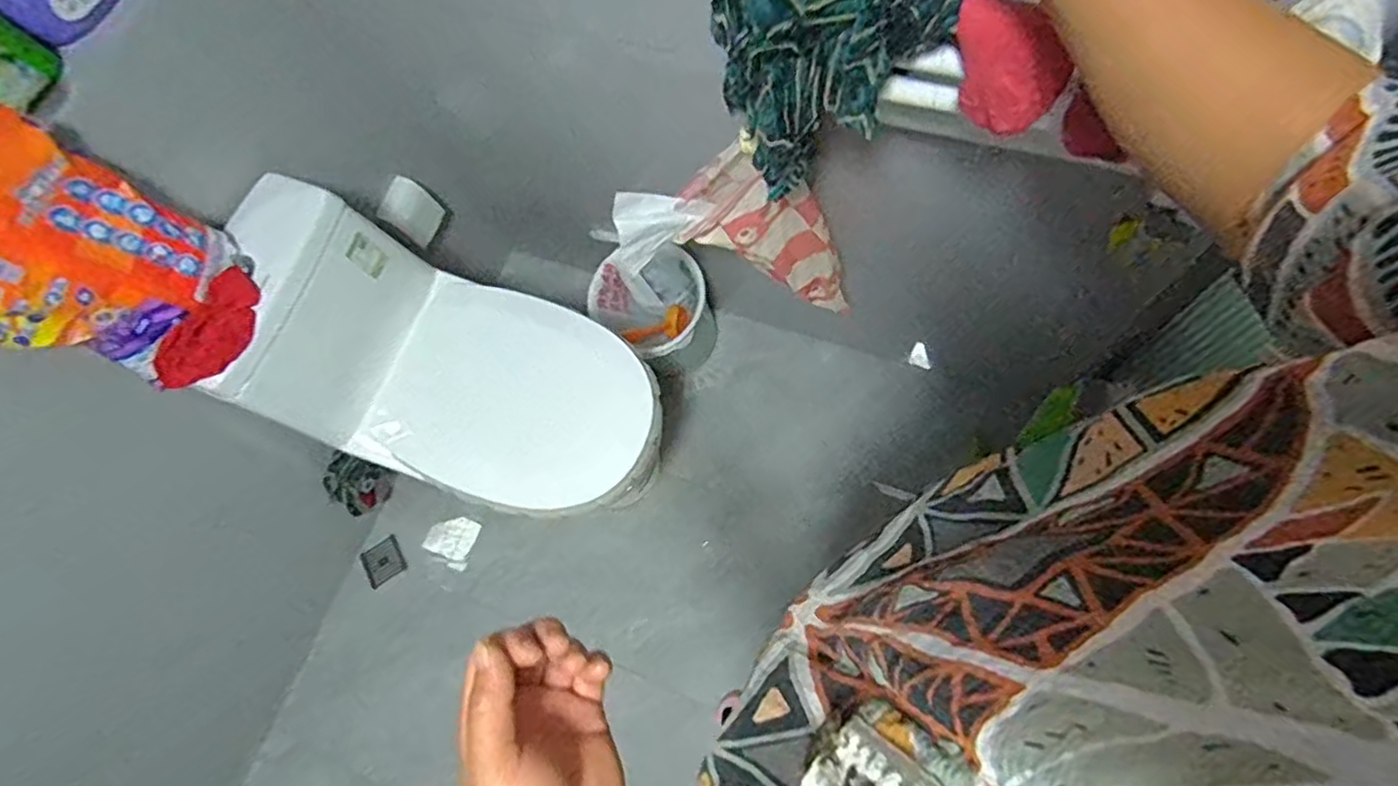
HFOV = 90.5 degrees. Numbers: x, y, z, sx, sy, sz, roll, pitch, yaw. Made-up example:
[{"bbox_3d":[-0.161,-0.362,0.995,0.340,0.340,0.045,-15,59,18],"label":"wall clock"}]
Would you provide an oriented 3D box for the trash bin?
[{"bbox_3d":[-0.086,-0.166,1.483,0.215,0.255,0.244,-42,75,-11],"label":"trash bin"}]

